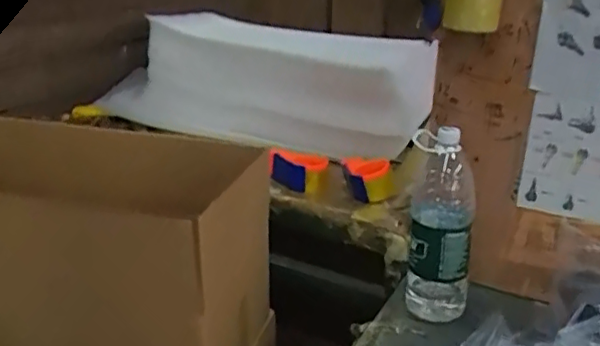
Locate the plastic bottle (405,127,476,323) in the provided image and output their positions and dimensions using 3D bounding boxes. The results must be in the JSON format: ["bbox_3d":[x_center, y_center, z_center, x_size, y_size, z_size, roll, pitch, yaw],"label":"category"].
[{"bbox_3d":[0.229,0.088,0.990,0.098,0.319,0.108,6,22,15],"label":"plastic bottle"}]

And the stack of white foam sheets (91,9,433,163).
[{"bbox_3d":[-0.073,-0.202,1.435,0.960,0.272,0.248,16,26,35],"label":"stack of white foam sheets"}]

